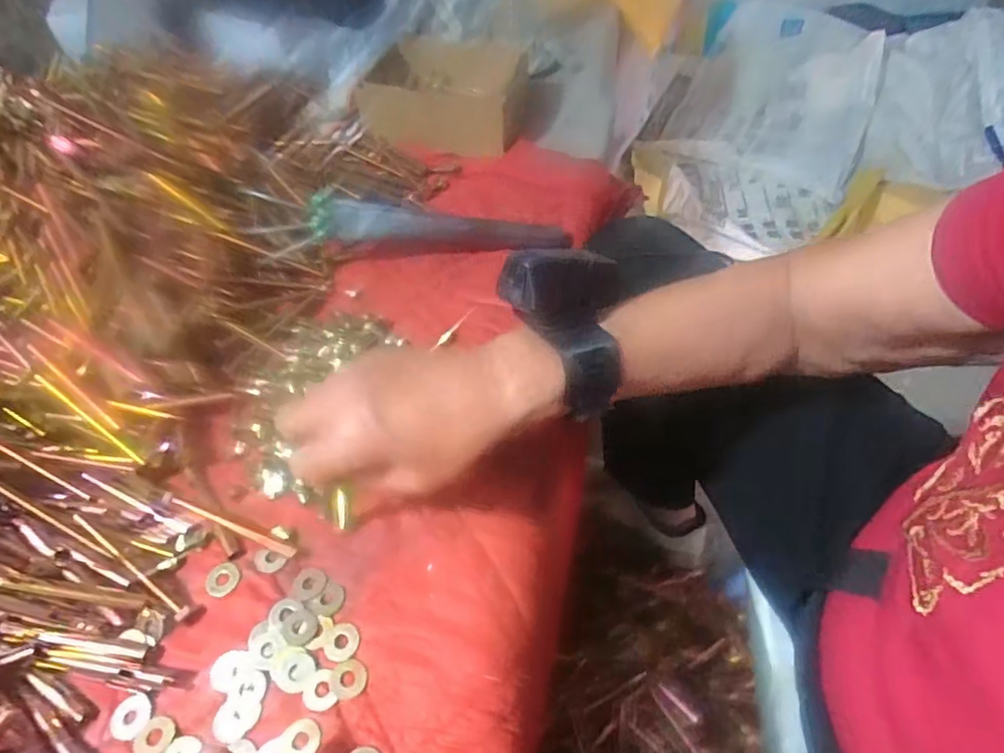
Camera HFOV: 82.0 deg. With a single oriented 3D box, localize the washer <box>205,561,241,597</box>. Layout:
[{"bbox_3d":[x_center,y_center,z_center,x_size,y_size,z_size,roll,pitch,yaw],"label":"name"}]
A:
[{"bbox_3d":[-0.185,0.132,0.381,0.021,0.004,0.024,-34,59,-22],"label":"washer"}]

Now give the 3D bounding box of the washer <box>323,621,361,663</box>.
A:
[{"bbox_3d":[-0.099,0.163,0.355,0.020,0.004,0.022,11,54,11],"label":"washer"}]

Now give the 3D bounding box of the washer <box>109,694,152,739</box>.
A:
[{"bbox_3d":[-0.218,0.200,0.338,0.023,0.005,0.022,-1,52,2],"label":"washer"}]

